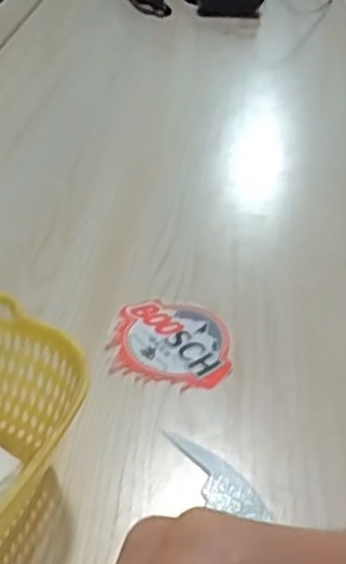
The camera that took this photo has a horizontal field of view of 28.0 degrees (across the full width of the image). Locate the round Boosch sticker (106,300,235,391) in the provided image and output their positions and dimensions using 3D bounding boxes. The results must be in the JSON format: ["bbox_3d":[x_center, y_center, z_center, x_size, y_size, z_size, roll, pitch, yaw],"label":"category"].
[{"bbox_3d":[0.000,0.042,0.498,0.083,0.005,0.080,8,38,8],"label":"round Boosch sticker"}]

